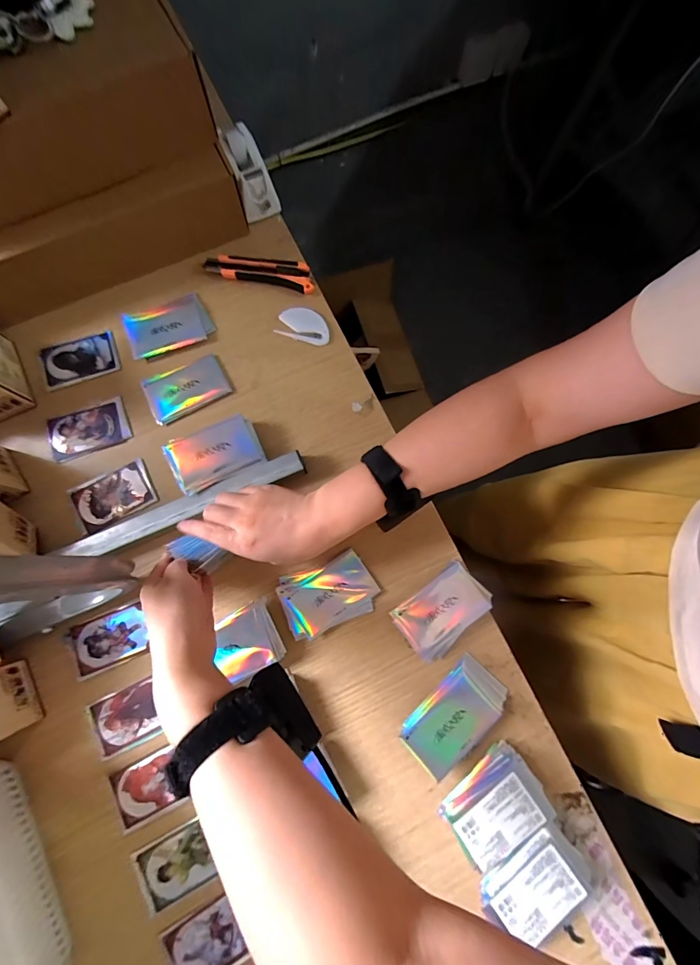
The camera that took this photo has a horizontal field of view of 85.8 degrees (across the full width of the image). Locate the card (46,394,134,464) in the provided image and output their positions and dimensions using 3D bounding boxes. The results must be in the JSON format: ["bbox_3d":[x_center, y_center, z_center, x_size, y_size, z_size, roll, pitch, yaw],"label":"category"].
[{"bbox_3d":[-0.324,-0.065,0.466,0.098,0.007,0.059,-19,79,-5],"label":"card"}]

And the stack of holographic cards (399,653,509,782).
[{"bbox_3d":[0.112,0.248,0.400,0.116,0.026,0.063,-42,82,-9],"label":"stack of holographic cards"}]

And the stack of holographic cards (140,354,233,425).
[{"bbox_3d":[-0.207,-0.120,0.477,0.099,0.005,0.064,-27,80,-7],"label":"stack of holographic cards"}]

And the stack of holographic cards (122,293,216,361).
[{"bbox_3d":[-0.238,-0.205,0.492,0.104,0.008,0.072,-25,80,-6],"label":"stack of holographic cards"}]

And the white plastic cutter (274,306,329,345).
[{"bbox_3d":[-0.060,-0.211,0.503,0.070,0.009,0.045,13,78,1],"label":"white plastic cutter"}]

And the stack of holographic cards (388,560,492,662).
[{"bbox_3d":[0.104,0.142,0.421,0.102,0.024,0.068,-39,82,-9],"label":"stack of holographic cards"}]

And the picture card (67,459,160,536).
[{"bbox_3d":[-0.284,0.016,0.448,0.094,0.006,0.063,-25,80,-6],"label":"picture card"}]

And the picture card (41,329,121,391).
[{"bbox_3d":[-0.346,-0.159,0.483,0.090,0.006,0.062,-18,82,-7],"label":"picture card"}]

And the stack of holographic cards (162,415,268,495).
[{"bbox_3d":[-0.156,-0.031,0.443,0.103,0.036,0.066,-22,80,-6],"label":"stack of holographic cards"}]

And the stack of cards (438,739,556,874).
[{"bbox_3d":[0.148,0.329,0.383,0.098,0.026,0.074,-35,81,-8],"label":"stack of cards"}]

